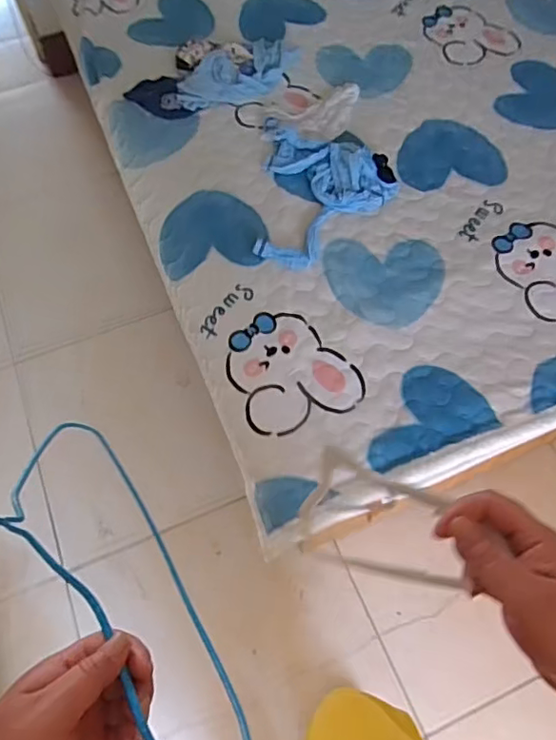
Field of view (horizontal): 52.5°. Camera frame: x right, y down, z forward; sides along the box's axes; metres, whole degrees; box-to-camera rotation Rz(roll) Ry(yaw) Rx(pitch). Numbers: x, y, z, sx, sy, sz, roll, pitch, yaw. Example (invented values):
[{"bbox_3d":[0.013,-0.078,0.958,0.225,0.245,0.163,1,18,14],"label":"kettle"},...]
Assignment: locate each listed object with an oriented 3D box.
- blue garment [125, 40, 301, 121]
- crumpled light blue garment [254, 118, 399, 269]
[{"bbox_3d":[-0.146,-0.727,1.412,0.424,0.030,0.173,-29,66,-13],"label":"blue garment"},{"bbox_3d":[0.104,-0.395,1.234,0.291,0.031,0.406,5,63,4],"label":"crumpled light blue garment"}]

